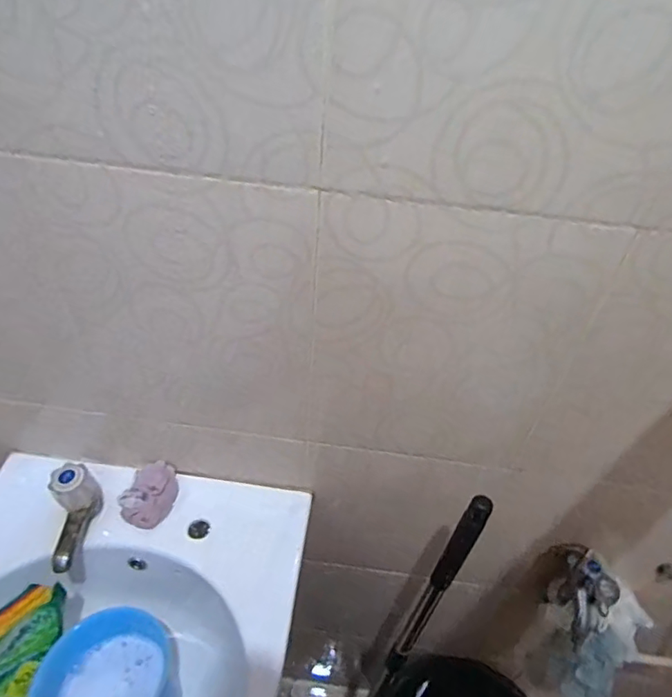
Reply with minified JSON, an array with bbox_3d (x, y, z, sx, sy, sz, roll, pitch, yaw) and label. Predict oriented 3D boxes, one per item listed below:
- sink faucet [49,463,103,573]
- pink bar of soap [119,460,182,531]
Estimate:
[{"bbox_3d":[-0.317,0.201,0.606,0.050,0.075,0.115,-5,46,-10],"label":"sink faucet"},{"bbox_3d":[-0.243,0.184,0.656,0.068,0.036,0.081,12,45,7],"label":"pink bar of soap"}]

